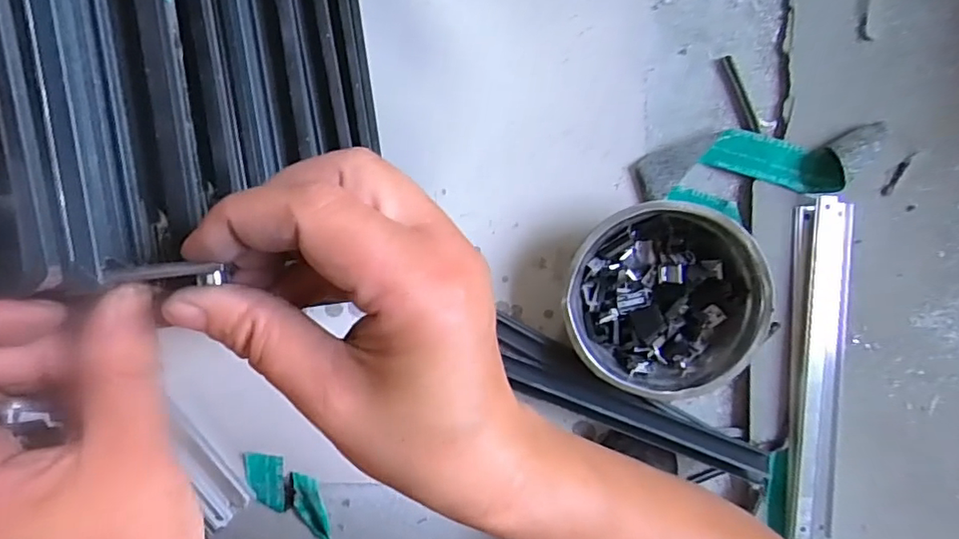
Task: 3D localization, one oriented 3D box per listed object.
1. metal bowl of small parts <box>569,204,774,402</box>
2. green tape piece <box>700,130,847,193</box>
[{"bbox_3d":[0.176,0.028,0.545,0.176,0.066,0.179,0,95,4],"label":"metal bowl of small parts"},{"bbox_3d":[0.281,-0.107,0.539,0.120,0.032,0.039,15,96,3],"label":"green tape piece"}]

